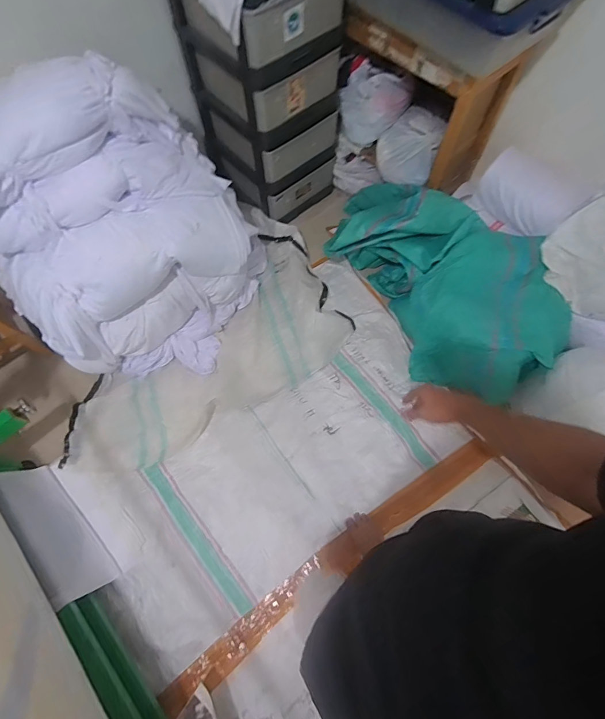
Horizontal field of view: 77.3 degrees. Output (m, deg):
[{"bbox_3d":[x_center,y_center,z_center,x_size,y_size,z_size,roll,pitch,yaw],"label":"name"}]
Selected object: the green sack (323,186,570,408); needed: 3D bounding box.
[{"bbox_3d":[0.482,-0.332,1.522,0.525,0.375,1.108,-42,73,-15],"label":"green sack"}]

